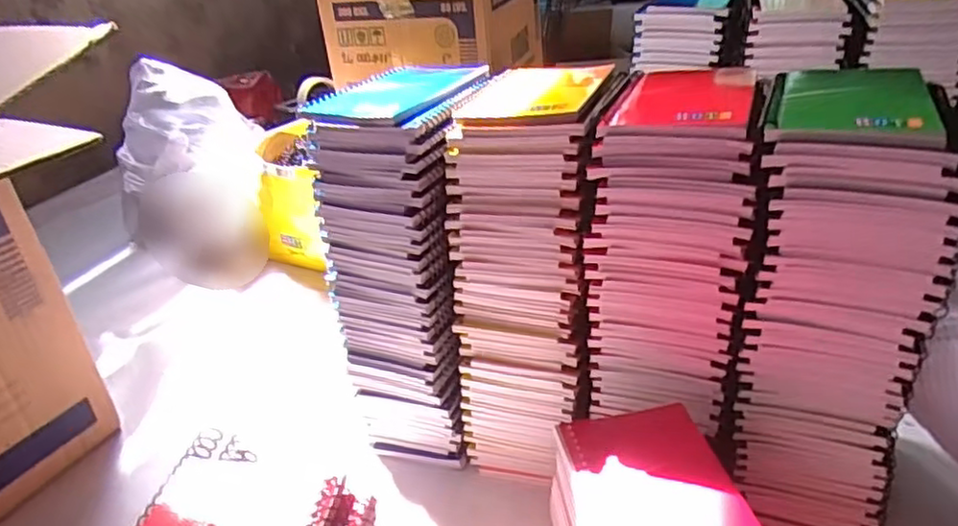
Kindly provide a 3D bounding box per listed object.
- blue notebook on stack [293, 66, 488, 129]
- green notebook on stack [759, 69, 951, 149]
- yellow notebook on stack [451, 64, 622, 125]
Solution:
[{"bbox_3d":[-0.055,-0.129,0.499,0.094,0.008,0.138,10,34,28],"label":"blue notebook on stack"},{"bbox_3d":[0.215,-0.096,0.387,0.086,0.009,0.124,7,33,25],"label":"green notebook on stack"},{"bbox_3d":[0.044,-0.118,0.465,0.095,0.007,0.119,6,32,23],"label":"yellow notebook on stack"}]

